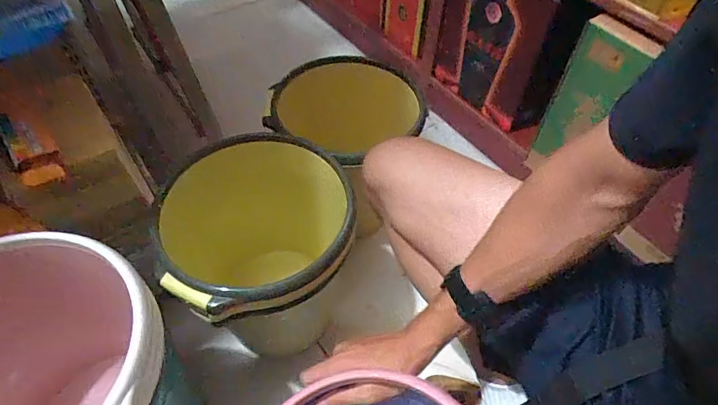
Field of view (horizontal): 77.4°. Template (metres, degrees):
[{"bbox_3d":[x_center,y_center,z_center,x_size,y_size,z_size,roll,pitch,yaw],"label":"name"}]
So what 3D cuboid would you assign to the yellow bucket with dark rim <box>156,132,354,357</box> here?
[{"bbox_3d":[-0.173,0.101,0.705,0.296,0.306,0.262,-5,53,-4],"label":"yellow bucket with dark rim"}]

